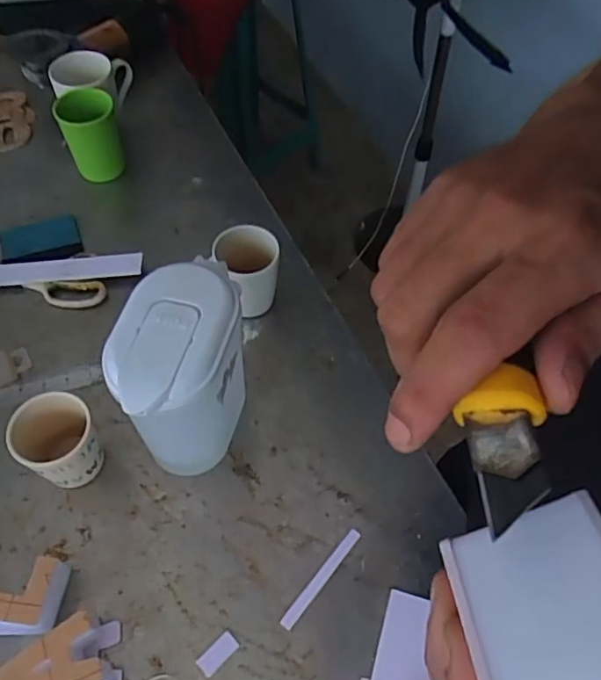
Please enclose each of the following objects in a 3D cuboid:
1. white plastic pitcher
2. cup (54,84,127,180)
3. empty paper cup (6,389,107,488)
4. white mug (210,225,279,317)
[{"bbox_3d":[-0.108,0.037,0.567,0.095,0.188,0.159,12,58,7],"label":"white plastic pitcher"},{"bbox_3d":[-0.278,-0.270,0.799,0.070,0.104,0.066,1,57,-1],"label":"cup"},{"bbox_3d":[-0.233,0.105,0.578,0.066,0.085,0.068,1,57,-1],"label":"empty paper cup"},{"bbox_3d":[-0.059,-0.077,0.693,0.067,0.091,0.068,1,57,-1],"label":"white mug"}]

